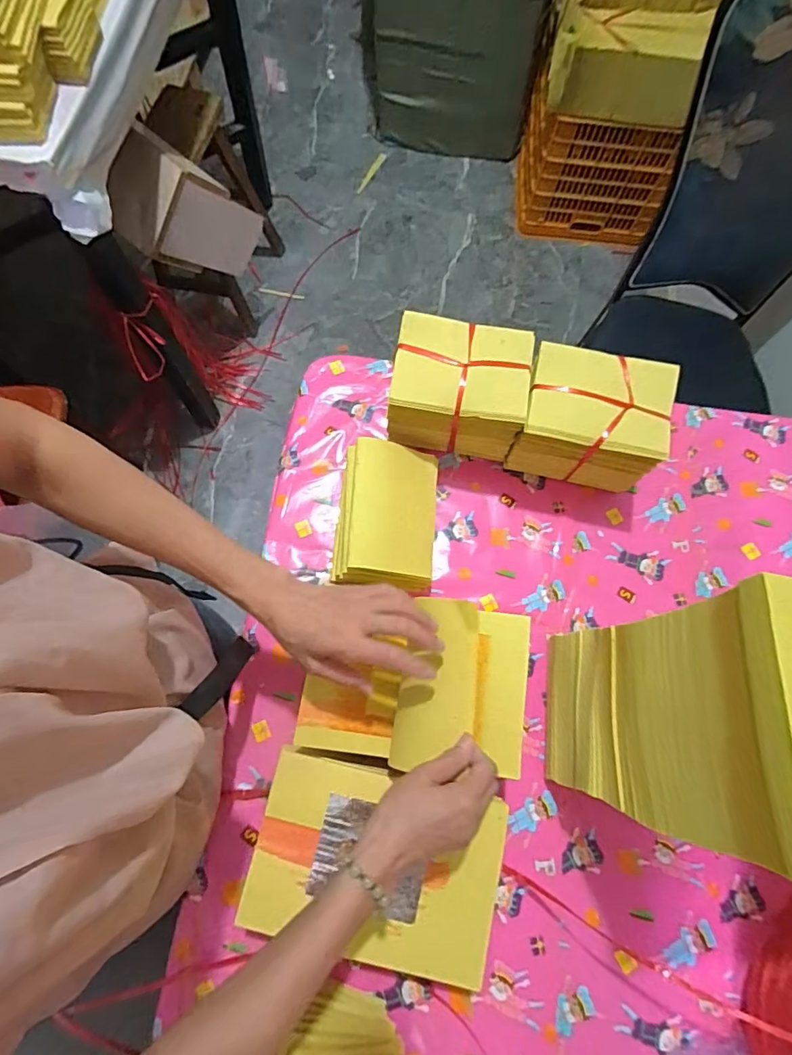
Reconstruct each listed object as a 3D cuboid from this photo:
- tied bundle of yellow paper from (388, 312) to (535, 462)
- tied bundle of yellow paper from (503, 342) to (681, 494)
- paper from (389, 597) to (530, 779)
[{"bbox_3d":[0.077,-0.171,0.632,0.157,0.129,0.116,9,73,1],"label":"tied bundle of yellow paper"},{"bbox_3d":[0.236,-0.130,0.631,0.160,0.150,0.114,13,73,2],"label":"tied bundle of yellow paper"},{"bbox_3d":[0.069,0.155,0.483,0.128,0.076,0.155,8,73,1],"label":"paper"}]

